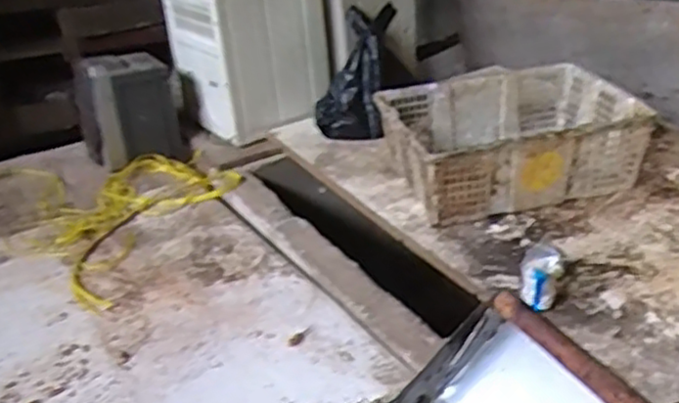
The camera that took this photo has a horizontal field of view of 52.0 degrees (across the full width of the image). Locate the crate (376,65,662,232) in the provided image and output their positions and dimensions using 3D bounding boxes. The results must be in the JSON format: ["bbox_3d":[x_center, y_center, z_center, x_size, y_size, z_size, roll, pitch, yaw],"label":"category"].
[{"bbox_3d":[0.347,-0.126,1.461,0.468,0.182,0.342,-12,28,-8],"label":"crate"}]

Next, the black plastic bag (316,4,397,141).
[{"bbox_3d":[0.046,-0.319,1.714,0.154,0.344,0.124,17,6,39],"label":"black plastic bag"}]

